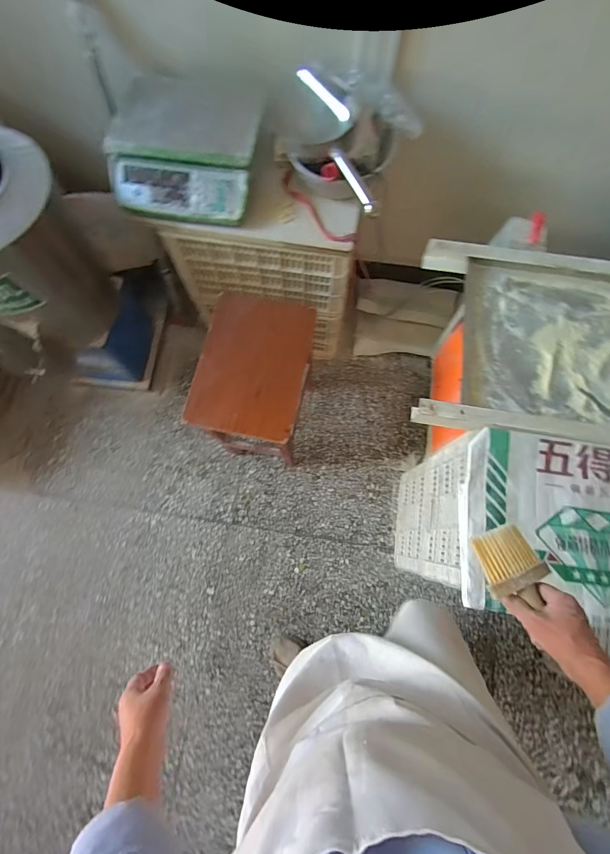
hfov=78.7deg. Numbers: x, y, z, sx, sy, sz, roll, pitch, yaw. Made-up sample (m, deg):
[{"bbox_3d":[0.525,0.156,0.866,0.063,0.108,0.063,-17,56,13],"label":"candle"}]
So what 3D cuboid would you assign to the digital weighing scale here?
[{"bbox_3d":[-0.288,-0.661,0.886,0.339,0.093,0.339,10,74,4],"label":"digital weighing scale"}]

